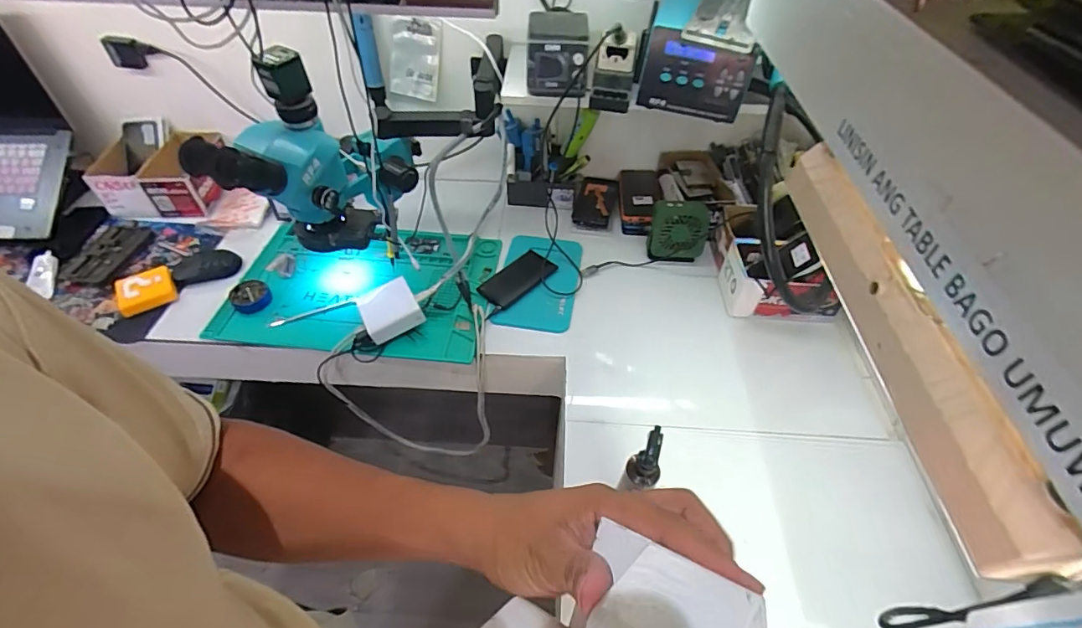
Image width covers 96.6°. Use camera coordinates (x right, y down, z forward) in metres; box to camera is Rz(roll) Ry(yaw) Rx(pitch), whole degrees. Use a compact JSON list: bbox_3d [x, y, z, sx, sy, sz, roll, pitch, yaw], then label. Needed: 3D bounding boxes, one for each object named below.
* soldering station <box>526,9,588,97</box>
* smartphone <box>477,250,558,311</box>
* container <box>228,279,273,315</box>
[{"bbox_3d":[0.025,-0.392,0.730,0.088,0.082,0.127,3,48,0],"label":"soldering station"},{"bbox_3d":[-0.042,-0.064,0.857,0.068,0.014,0.136,33,55,25],"label":"smartphone"},{"bbox_3d":[-0.486,-0.026,0.812,0.065,0.022,0.057,33,55,25],"label":"container"}]

